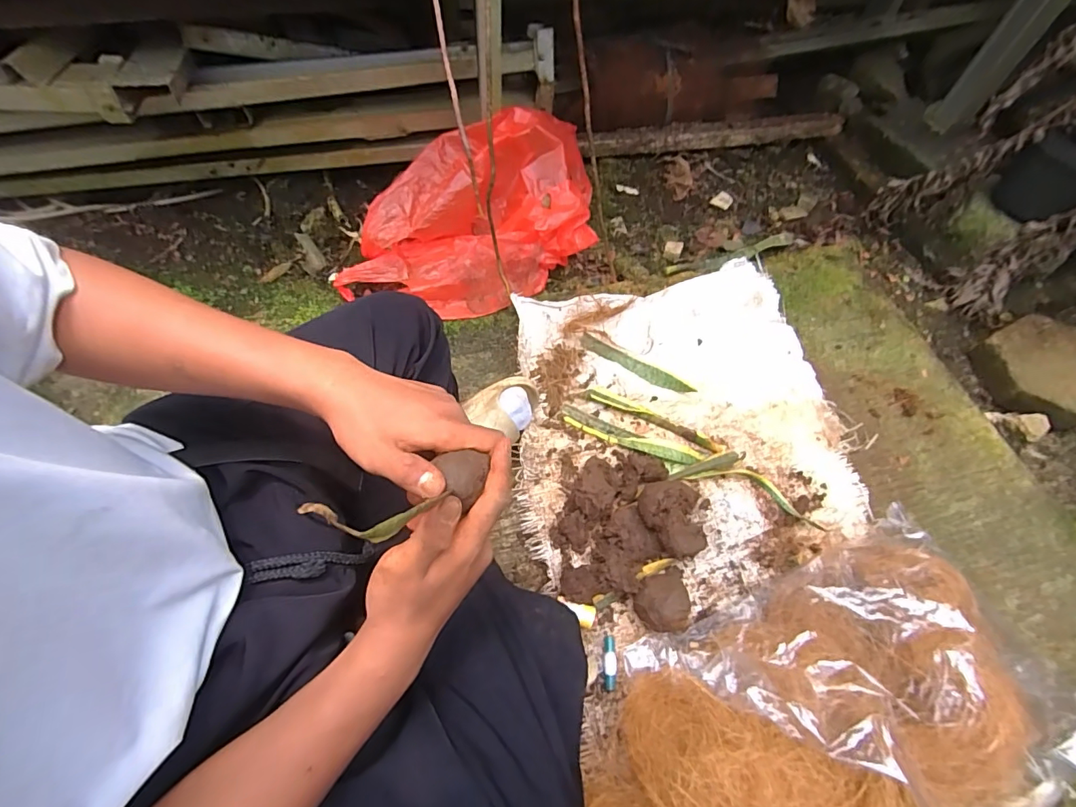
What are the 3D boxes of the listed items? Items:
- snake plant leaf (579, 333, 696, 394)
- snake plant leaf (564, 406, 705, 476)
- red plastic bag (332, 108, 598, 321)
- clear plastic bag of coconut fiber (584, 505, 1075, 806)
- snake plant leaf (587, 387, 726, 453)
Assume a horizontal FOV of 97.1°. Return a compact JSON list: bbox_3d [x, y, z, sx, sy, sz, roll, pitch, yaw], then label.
[{"bbox_3d":[0.168,-0.068,0.810,0.202,0.021,0.028,27,62,13],"label":"snake plant leaf"},{"bbox_3d":[0.143,0.057,0.744,0.218,0.010,0.049,20,61,9],"label":"snake plant leaf"},{"bbox_3d":[-0.087,-0.334,0.860,0.543,0.195,0.250,-35,70,-22],"label":"red plastic bag"},{"bbox_3d":[0.300,0.369,0.498,0.563,0.135,0.321,-26,67,-18],"label":"clear plastic bag of coconut fiber"},{"bbox_3d":[0.183,0.023,0.746,0.217,0.019,0.031,26,62,12],"label":"snake plant leaf"}]

